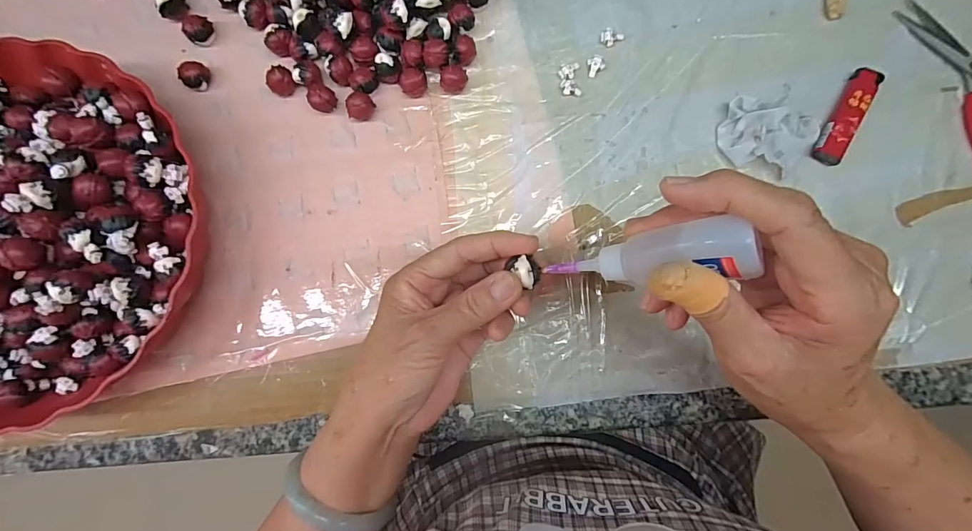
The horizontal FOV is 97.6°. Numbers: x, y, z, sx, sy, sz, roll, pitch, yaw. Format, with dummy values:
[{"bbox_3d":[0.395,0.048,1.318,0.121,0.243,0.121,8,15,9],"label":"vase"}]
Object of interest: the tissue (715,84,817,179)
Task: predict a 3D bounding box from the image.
[{"bbox_3d":[0.203,-0.095,0.302,0.062,0.026,0.060,-20,83,-1],"label":"tissue"}]

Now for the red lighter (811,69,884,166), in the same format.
[{"bbox_3d":[0.258,-0.107,0.303,0.021,0.009,0.075,30,85,4],"label":"red lighter"}]

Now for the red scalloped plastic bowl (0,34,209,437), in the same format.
[{"bbox_3d":[-0.308,-0.020,0.275,0.239,0.065,0.237,0,83,1],"label":"red scalloped plastic bowl"}]

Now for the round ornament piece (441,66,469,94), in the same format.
[{"bbox_3d":[-0.023,-0.136,0.312,0.020,0.018,0.015,-16,83,-1],"label":"round ornament piece"}]

